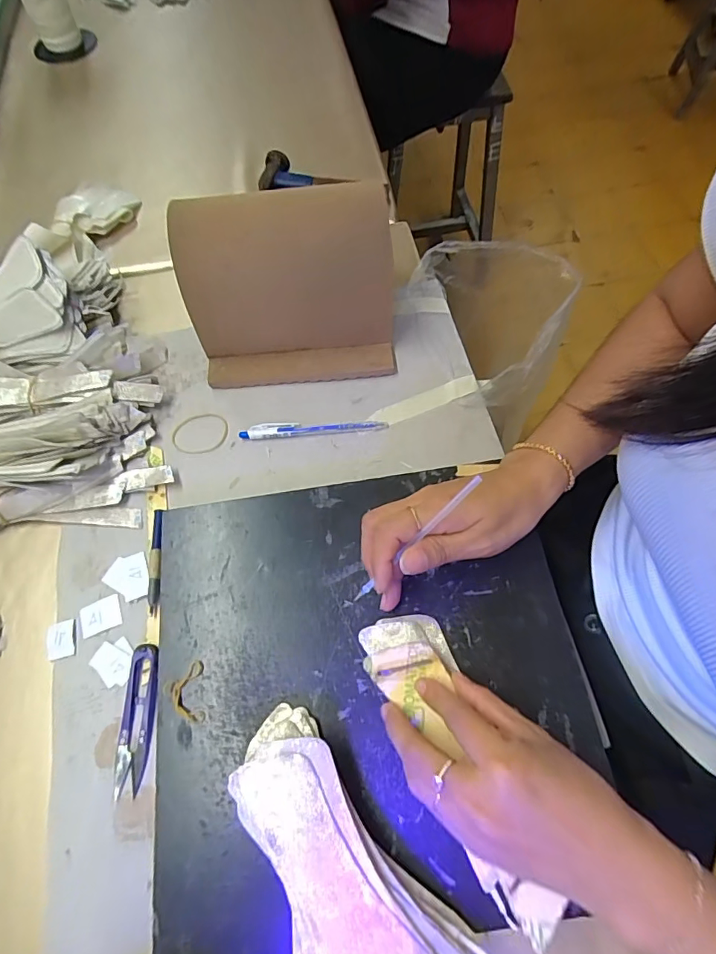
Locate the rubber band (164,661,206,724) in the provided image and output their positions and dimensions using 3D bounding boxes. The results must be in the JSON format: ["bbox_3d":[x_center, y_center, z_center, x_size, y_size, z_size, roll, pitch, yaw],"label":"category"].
[{"bbox_3d":[-0.126,0.156,0.343,0.028,0.004,0.040,-10,69,-1],"label":"rubber band"}]

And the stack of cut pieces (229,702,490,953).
[{"bbox_3d":[-0.017,0.249,0.282,0.104,0.043,0.200,-39,70,-13],"label":"stack of cut pieces"}]

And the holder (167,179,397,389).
[{"bbox_3d":[-0.061,-0.167,0.441,0.188,0.136,0.109,-5,66,1],"label":"holder"}]

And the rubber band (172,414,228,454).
[{"bbox_3d":[-0.152,-0.042,0.459,0.054,0.004,0.041,-10,70,0],"label":"rubber band"}]

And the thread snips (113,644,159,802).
[{"bbox_3d":[-0.165,0.180,0.357,0.026,0.011,0.100,0,66,2],"label":"thread snips"}]

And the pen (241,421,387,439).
[{"bbox_3d":[-0.042,-0.047,0.448,0.134,0.009,0.016,-5,66,0],"label":"pen"}]

